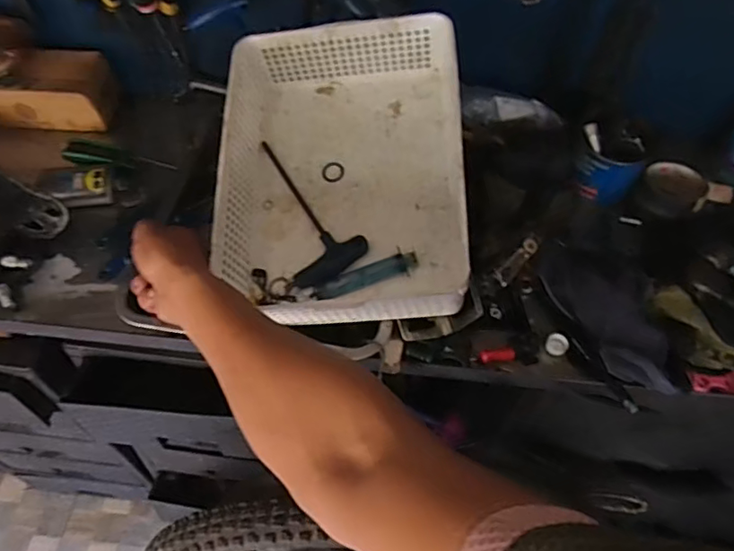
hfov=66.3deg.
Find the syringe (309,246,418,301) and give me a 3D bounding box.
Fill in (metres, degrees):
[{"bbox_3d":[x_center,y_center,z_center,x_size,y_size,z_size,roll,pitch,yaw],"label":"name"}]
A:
[{"bbox_3d":[-0.002,0.002,0.588,0.112,0.017,0.026,-20,57,4],"label":"syringe"}]

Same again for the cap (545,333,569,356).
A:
[{"bbox_3d":[0.223,0.081,0.662,0.027,0.006,0.027,-1,86,9],"label":"cap"}]

